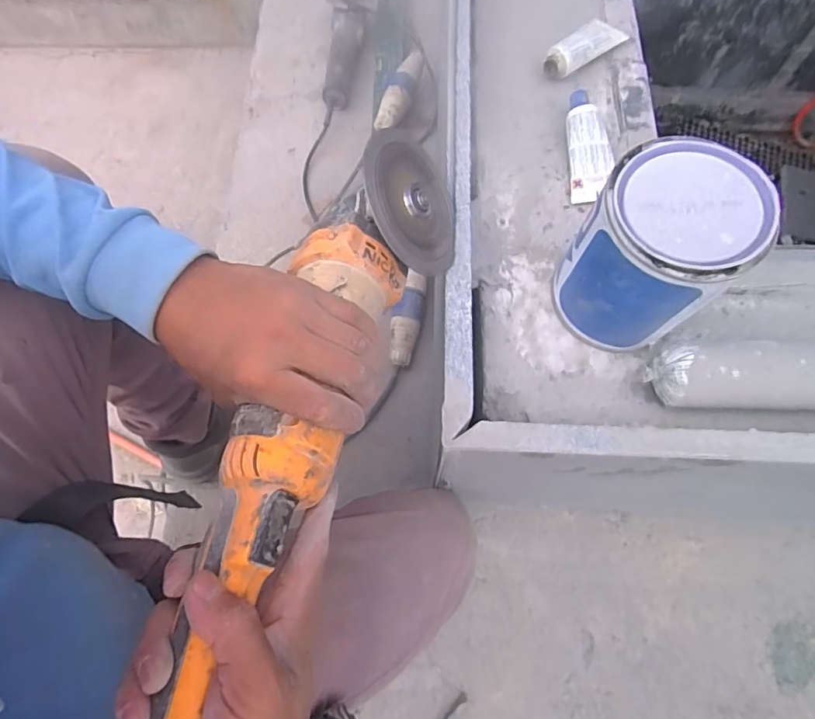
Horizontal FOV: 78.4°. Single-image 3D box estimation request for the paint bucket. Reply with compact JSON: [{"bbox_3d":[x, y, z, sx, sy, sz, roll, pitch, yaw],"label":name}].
[{"bbox_3d":[0.169,-0.070,0.352,0.092,0.125,0.093,0,70,1],"label":"paint bucket"}]

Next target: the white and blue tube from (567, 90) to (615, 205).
[{"bbox_3d":[0.163,-0.194,0.452,0.034,0.020,0.109,0,70,2],"label":"white and blue tube"}]

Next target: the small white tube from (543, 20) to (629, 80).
[{"bbox_3d":[0.178,-0.314,0.497,0.097,0.024,0.035,-43,74,-13],"label":"small white tube"}]

